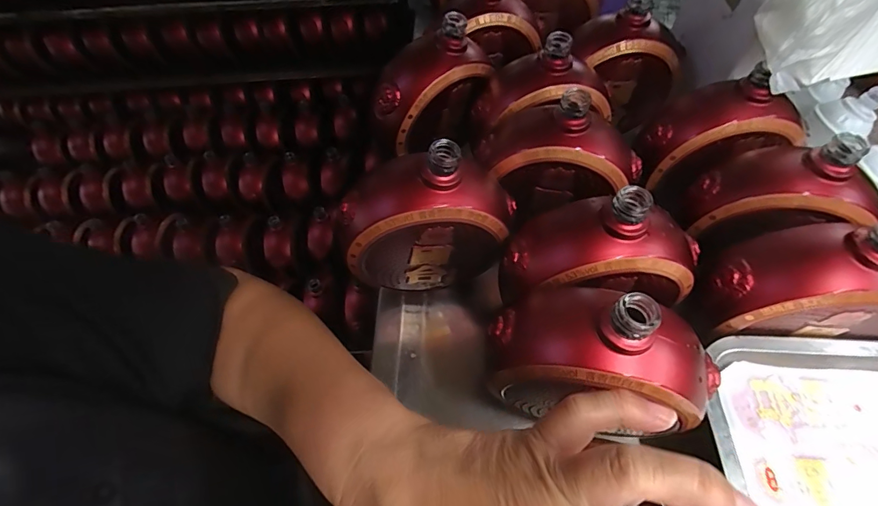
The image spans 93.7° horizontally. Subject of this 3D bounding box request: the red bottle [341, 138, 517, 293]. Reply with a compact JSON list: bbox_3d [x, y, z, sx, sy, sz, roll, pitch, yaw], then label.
[{"bbox_3d":[-0.010,-0.025,0.329,0.131,0.132,0.058,-6,57,0],"label":"red bottle"}]

